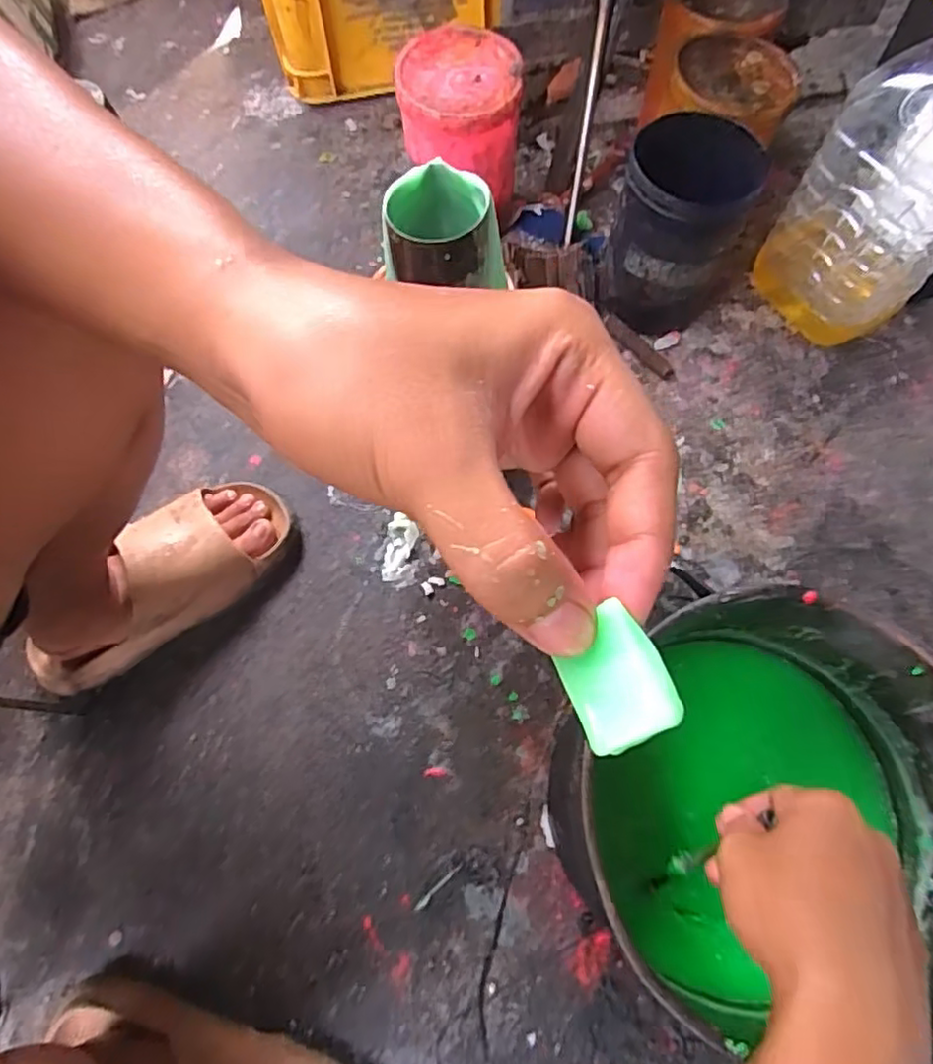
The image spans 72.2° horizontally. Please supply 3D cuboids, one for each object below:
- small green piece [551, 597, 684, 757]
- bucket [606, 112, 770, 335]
[{"bbox_3d":[0.035,0.035,0.153,0.024,0.004,0.030,-30,67,16],"label":"small green piece"},{"bbox_3d":[0.230,-0.324,0.697,0.121,0.188,0.135,25,69,11],"label":"bucket"}]

